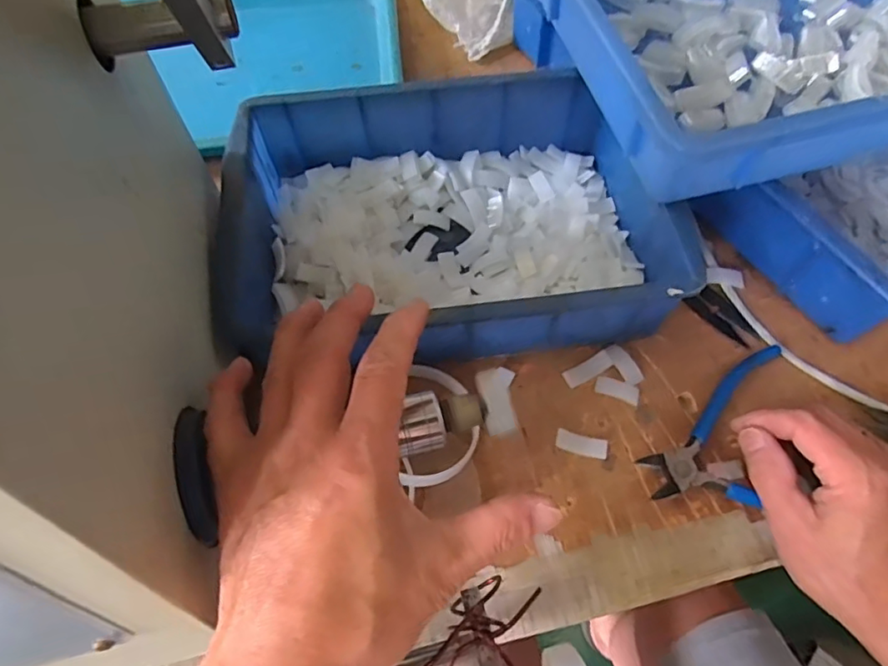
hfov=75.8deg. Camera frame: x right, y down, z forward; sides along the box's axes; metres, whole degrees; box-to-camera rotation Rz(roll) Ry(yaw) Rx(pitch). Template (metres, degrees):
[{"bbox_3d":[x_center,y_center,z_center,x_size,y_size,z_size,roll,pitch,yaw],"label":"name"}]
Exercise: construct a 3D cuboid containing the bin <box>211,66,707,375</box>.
[{"bbox_3d":[0.004,-0.080,0.405,0.284,0.072,0.198,-6,62,-2],"label":"bin"}]

